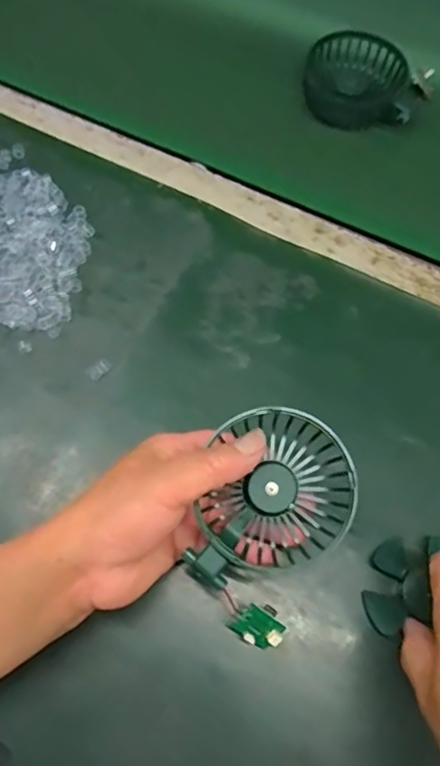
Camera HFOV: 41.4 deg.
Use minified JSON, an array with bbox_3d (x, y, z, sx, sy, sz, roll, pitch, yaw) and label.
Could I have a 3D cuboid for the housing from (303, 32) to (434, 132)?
[{"bbox_3d":[0.129,-0.267,0.521,0.100,0.033,0.085,28,70,10],"label":"housing"}]

